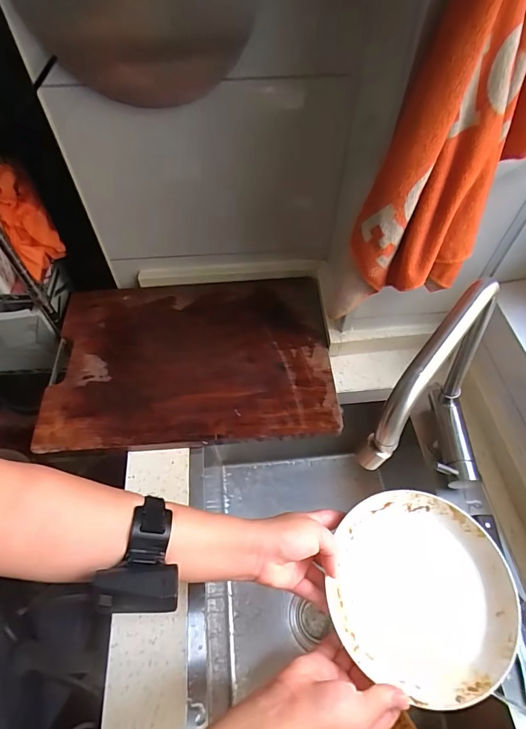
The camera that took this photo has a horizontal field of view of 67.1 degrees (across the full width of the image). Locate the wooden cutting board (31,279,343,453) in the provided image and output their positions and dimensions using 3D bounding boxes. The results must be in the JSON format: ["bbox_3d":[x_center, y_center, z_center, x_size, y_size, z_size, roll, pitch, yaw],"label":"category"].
[{"bbox_3d":[-0.126,-0.020,0.709,0.480,0.029,0.339,-4,59,-1],"label":"wooden cutting board"}]

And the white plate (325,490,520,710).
[{"bbox_3d":[0.174,0.247,0.441,0.186,0.026,0.191,12,60,8],"label":"white plate"}]

